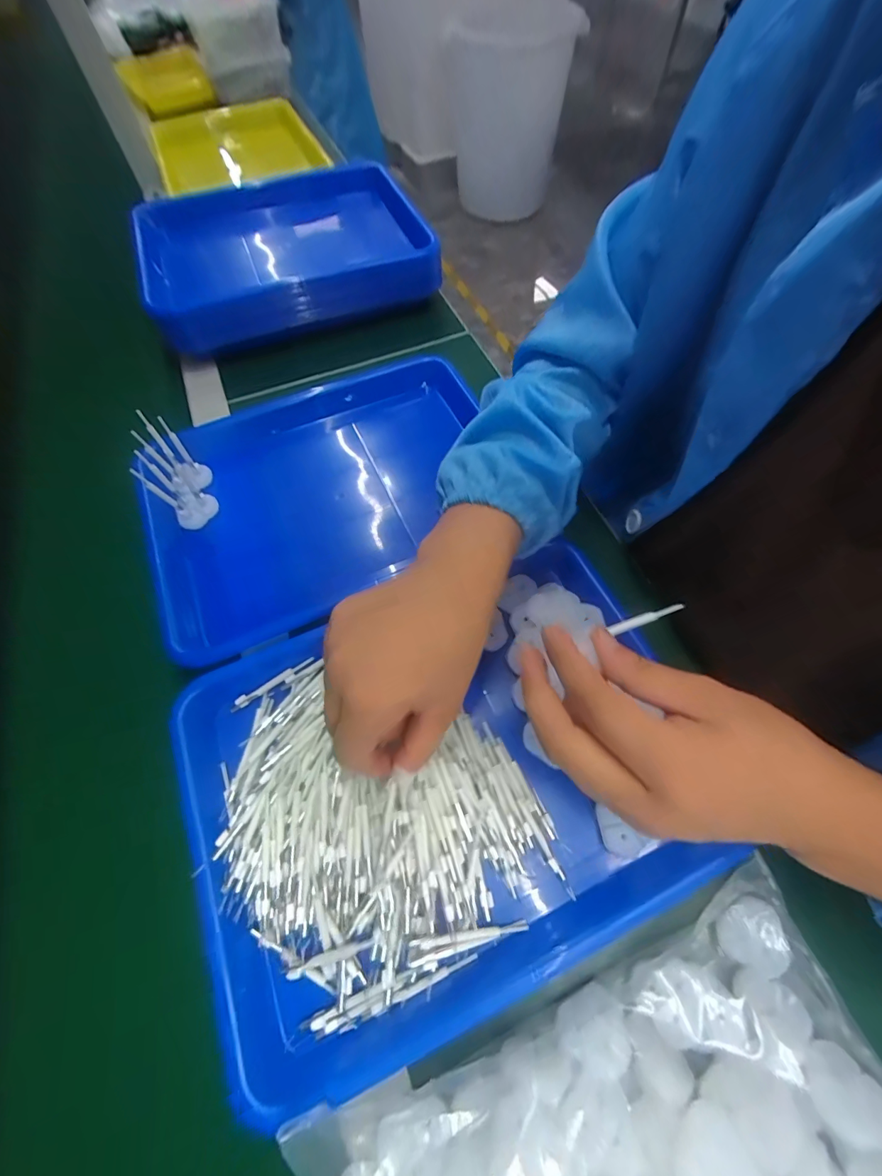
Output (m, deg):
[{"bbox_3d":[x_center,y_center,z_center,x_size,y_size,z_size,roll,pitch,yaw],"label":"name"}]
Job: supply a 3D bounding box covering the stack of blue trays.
[{"bbox_3d":[-0.190,-0.421,0.546,0.330,0.065,0.260,-19,64,-8],"label":"stack of blue trays"}]

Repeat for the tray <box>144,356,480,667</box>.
[{"bbox_3d":[-0.109,-0.107,0.418,0.335,0.047,0.209,-25,65,-11],"label":"tray"}]

